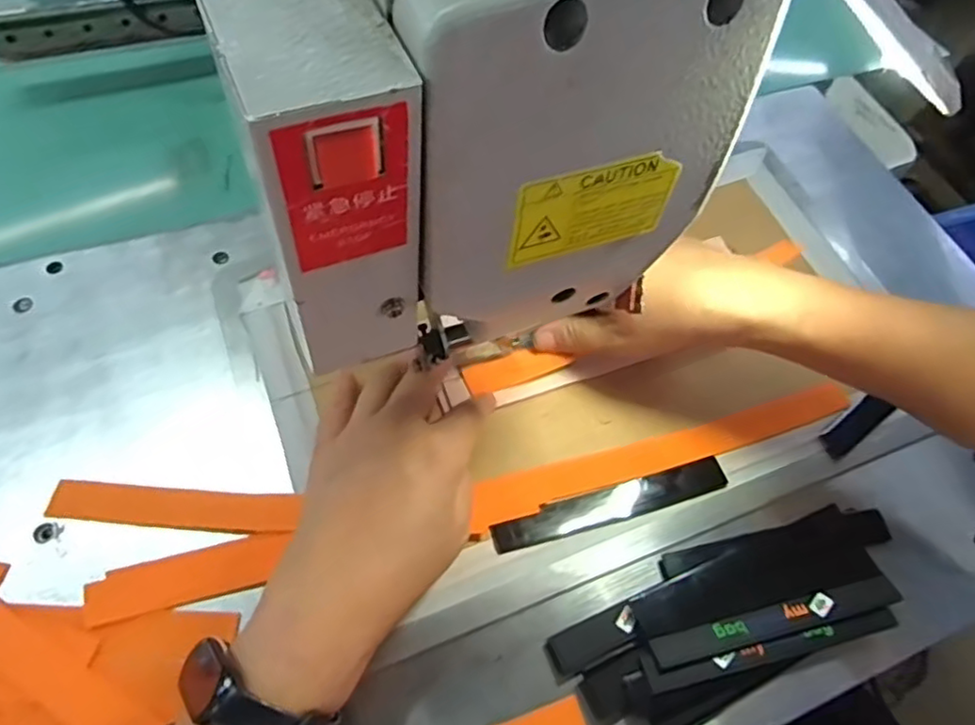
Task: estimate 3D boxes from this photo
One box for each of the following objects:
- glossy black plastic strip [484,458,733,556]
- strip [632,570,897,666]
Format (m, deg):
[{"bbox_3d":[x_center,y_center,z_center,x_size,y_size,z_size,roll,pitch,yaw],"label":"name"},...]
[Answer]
[{"bbox_3d":[0.070,0.078,0.353,0.139,0.005,0.019,-13,64,-13],"label":"glossy black plastic strip"},{"bbox_3d":[0.143,0.119,0.336,0.136,0.005,0.050,-13,60,-12],"label":"strip"}]

